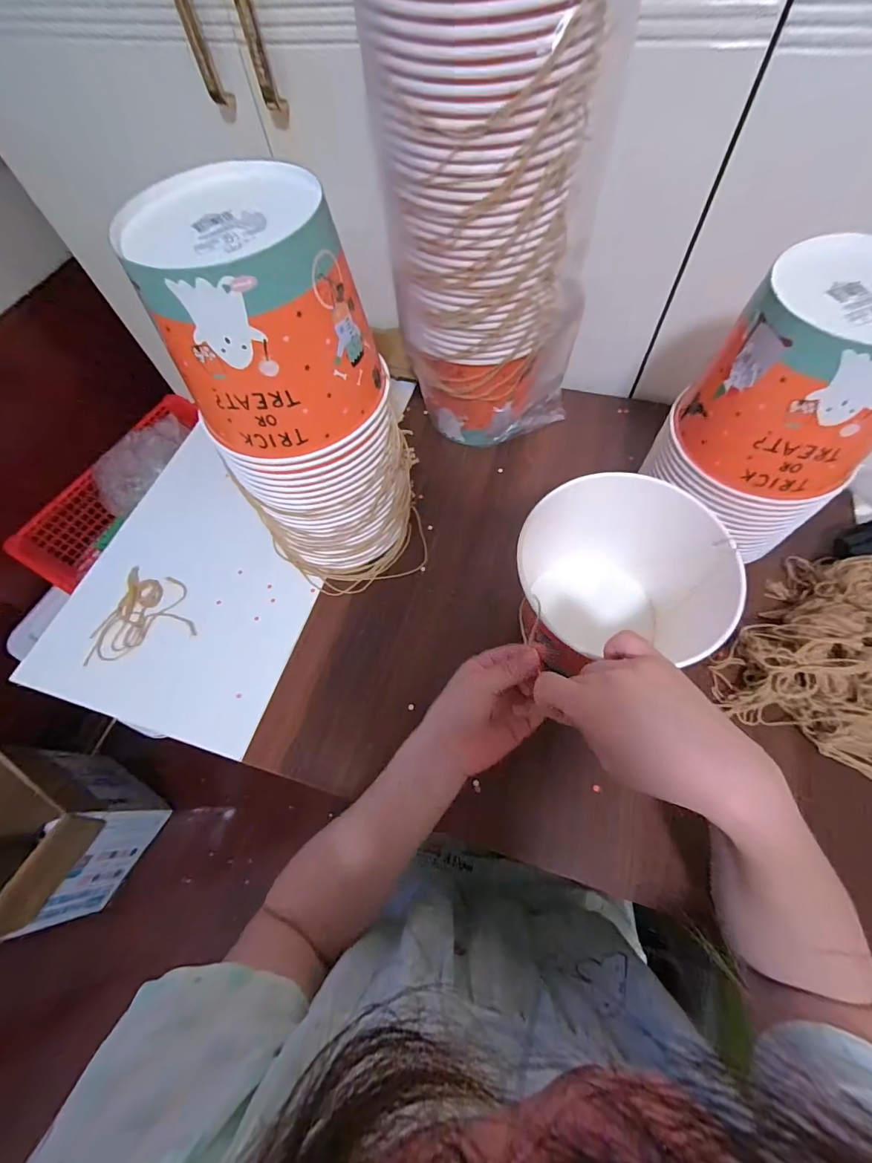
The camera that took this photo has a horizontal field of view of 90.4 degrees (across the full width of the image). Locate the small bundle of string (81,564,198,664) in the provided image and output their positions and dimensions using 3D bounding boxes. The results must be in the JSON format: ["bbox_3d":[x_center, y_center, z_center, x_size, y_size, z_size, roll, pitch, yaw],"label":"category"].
[{"bbox_3d":[-0.331,0.031,0.484,0.108,0.009,0.101,-21,65,-7],"label":"small bundle of string"}]

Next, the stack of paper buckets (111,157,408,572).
[{"bbox_3d":[-0.117,-0.147,0.396,0.153,0.300,0.146,-15,64,-5],"label":"stack of paper buckets"}]

